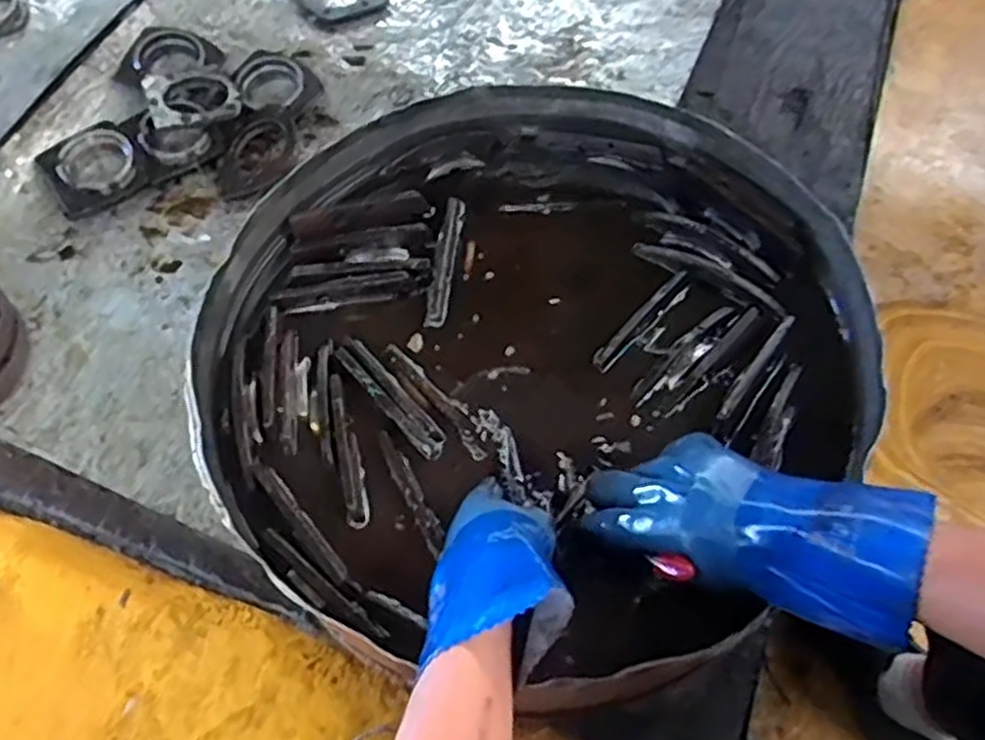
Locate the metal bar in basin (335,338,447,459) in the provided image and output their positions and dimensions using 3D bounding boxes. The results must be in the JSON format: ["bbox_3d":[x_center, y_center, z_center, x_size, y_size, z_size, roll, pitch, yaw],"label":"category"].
[{"bbox_3d":[-0.092,0.022,0.691,0.030,0.012,0.140,-37,66,-18],"label":"metal bar in basin"}]

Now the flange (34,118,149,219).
[{"bbox_3d":[-0.643,-0.322,1.240,0.139,0.020,0.132,-29,85,-16],"label":"flange"}]

